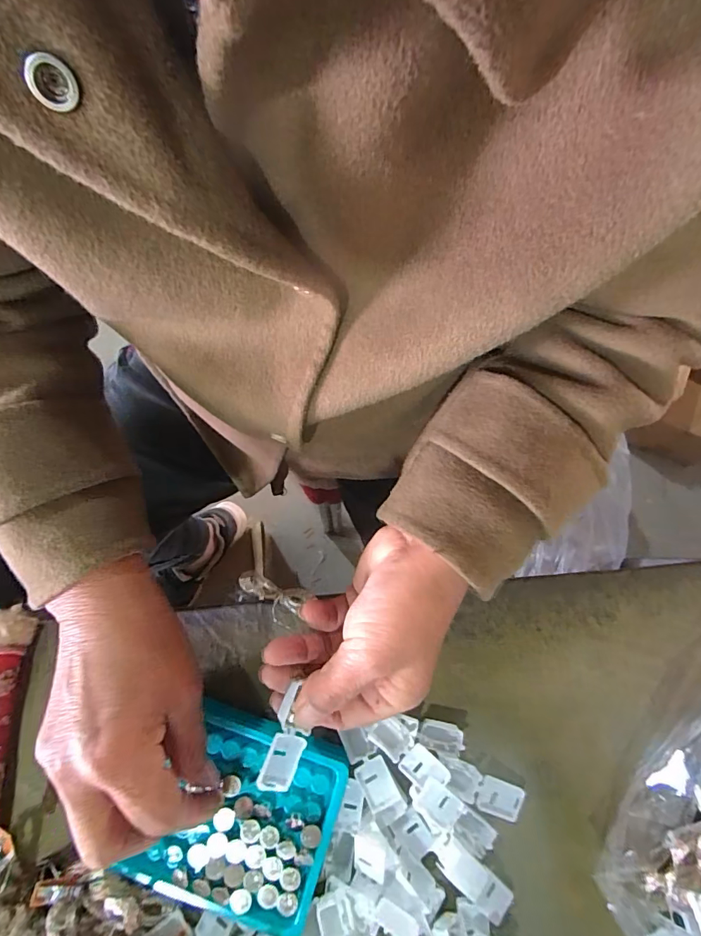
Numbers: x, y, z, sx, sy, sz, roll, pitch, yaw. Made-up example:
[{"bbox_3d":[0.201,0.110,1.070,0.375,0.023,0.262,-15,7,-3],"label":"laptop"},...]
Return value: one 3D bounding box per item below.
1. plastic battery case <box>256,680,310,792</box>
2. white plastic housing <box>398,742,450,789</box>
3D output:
[{"bbox_3d":[-0.035,0.146,0.233,0.020,0.012,0.050,8,82,1],"label":"plastic battery case"},{"bbox_3d":[0.045,0.184,0.265,0.027,0.011,0.019,37,80,6],"label":"white plastic housing"}]

